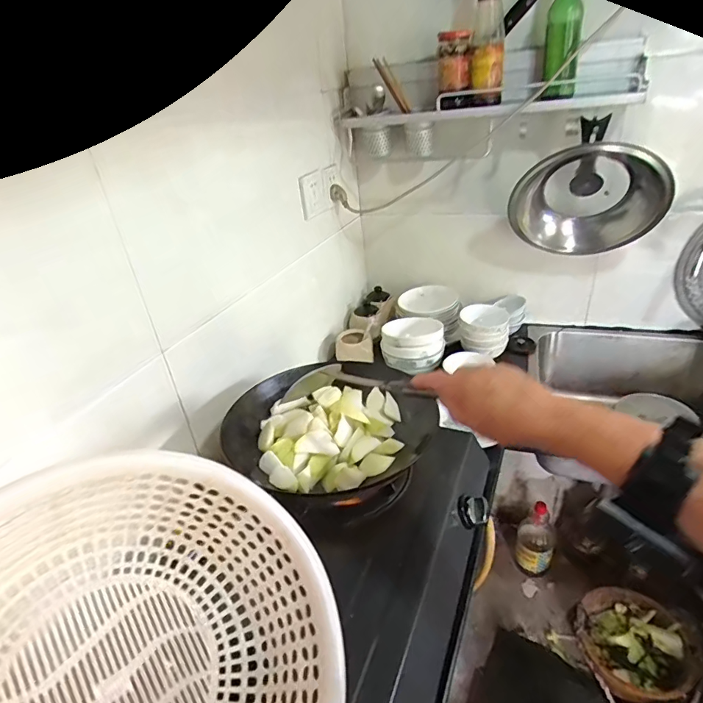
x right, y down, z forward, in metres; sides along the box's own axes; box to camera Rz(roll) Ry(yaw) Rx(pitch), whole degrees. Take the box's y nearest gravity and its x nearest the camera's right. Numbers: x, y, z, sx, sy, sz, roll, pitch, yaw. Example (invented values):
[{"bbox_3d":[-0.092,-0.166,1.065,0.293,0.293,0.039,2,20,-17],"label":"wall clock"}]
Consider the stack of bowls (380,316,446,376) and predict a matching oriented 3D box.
[{"bbox_3d":[0.147,-0.019,1.103,0.145,0.084,0.126,-4,31,4],"label":"stack of bowls"}]

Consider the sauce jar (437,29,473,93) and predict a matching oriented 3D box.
[{"bbox_3d":[0.211,-0.597,0.946,0.059,0.103,0.060,15,37,33],"label":"sauce jar"}]

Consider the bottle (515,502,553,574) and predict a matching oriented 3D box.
[{"bbox_3d":[0.594,0.596,1.498,0.111,0.326,0.086,9,34,25],"label":"bottle"}]

